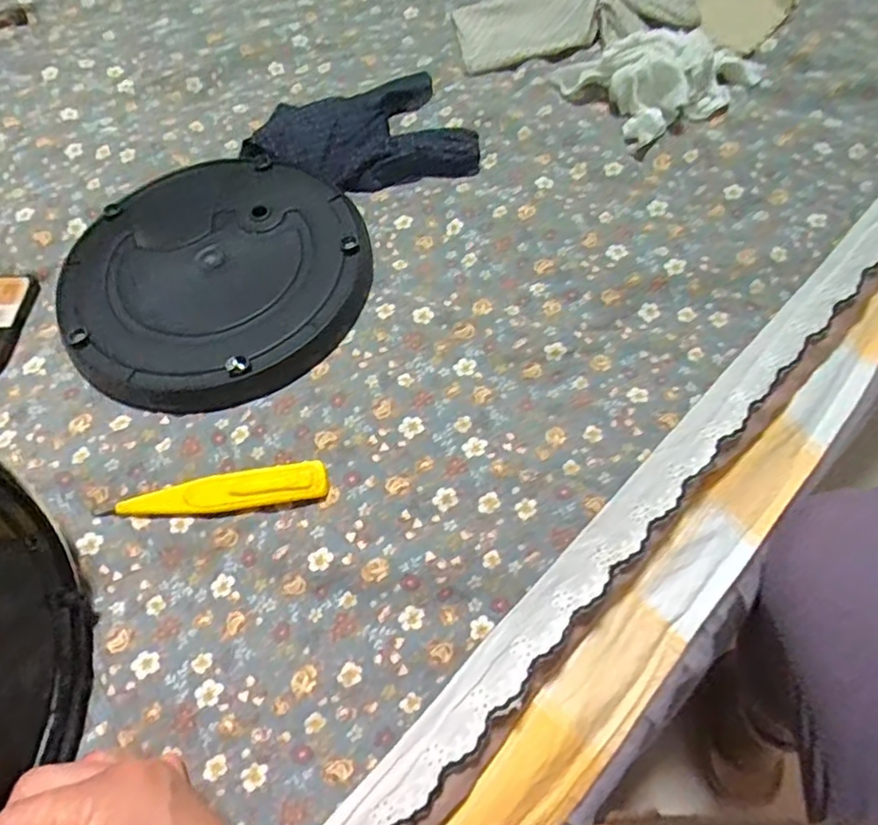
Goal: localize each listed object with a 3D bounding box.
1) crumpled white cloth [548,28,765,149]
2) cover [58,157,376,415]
[{"bbox_3d":[0.161,-0.241,0.452,0.129,0.040,0.089,-22,63,-11],"label":"crumpled white cloth"},{"bbox_3d":[-0.137,-0.087,0.401,0.181,0.020,0.185,-2,59,3],"label":"cover"}]

